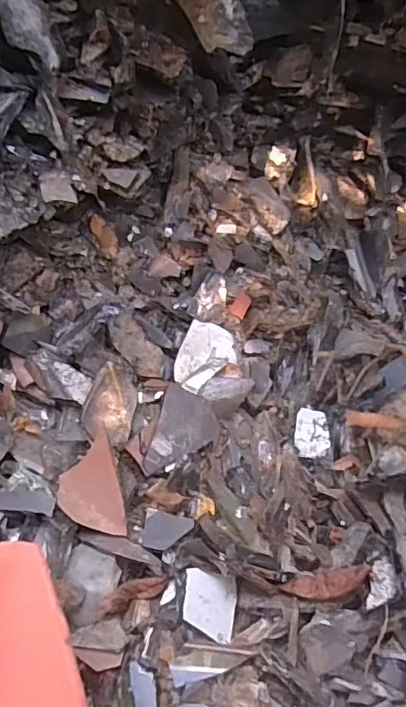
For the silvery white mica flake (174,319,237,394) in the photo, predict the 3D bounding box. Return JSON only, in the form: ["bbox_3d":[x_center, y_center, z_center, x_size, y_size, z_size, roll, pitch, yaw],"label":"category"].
[{"bbox_3d":[0.003,0.006,0.695,0.068,0.009,0.090,25,79,-8],"label":"silvery white mica flake"}]

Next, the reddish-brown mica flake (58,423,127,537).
[{"bbox_3d":[-0.126,0.148,0.599,0.065,0.005,0.114,-12,80,-14],"label":"reddish-brown mica flake"}]

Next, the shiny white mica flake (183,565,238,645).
[{"bbox_3d":[0.008,0.268,0.576,0.057,0.004,0.066,15,57,-12],"label":"shiny white mica flake"}]

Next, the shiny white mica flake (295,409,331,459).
[{"bbox_3d":[0.146,0.106,0.717,0.044,0.004,0.062,5,77,12],"label":"shiny white mica flake"}]

